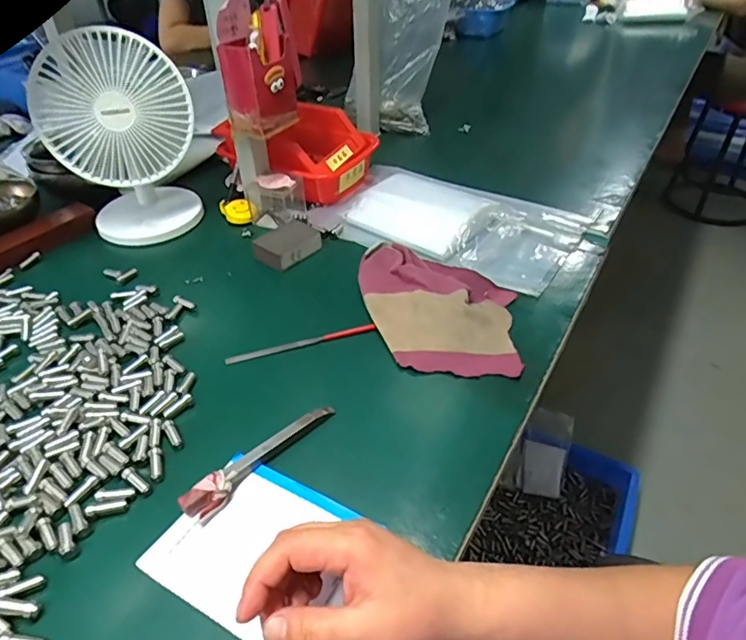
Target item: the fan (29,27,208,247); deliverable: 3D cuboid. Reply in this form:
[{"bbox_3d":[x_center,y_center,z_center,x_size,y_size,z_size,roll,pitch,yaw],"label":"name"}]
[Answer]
[{"bbox_3d":[-0.313,-0.225,0.665,0.164,0.220,0.116,-20,43,-21],"label":"fan"}]

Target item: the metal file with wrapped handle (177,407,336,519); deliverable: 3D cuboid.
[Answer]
[{"bbox_3d":[-0.084,0.108,0.419,0.136,0.017,0.021,-31,48,-30],"label":"metal file with wrapped handle"}]

